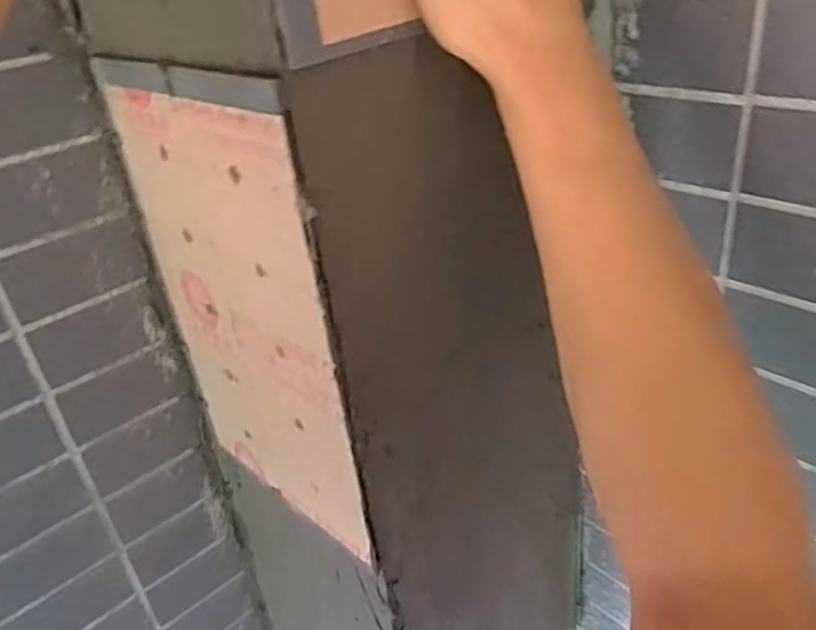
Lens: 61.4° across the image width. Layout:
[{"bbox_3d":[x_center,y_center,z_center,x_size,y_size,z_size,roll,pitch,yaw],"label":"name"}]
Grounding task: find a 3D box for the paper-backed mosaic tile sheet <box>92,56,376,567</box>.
[{"bbox_3d":[-0.102,-0.001,0.401,0.007,0.270,0.190,-31,37,-35],"label":"paper-backed mosaic tile sheet"}]

